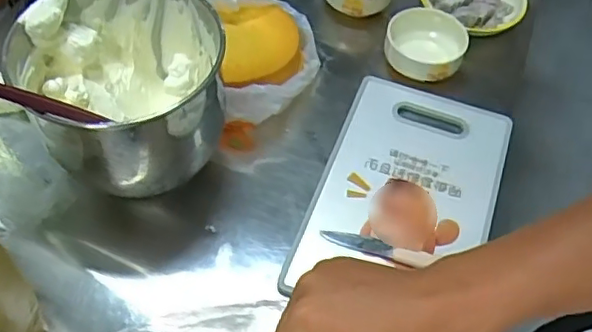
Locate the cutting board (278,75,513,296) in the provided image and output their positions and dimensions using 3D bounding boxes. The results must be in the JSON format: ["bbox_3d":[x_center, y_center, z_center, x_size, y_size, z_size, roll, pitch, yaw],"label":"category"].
[{"bbox_3d":[0.149,0.030,0.785,0.219,0.018,0.338,20,58,8],"label":"cutting board"}]

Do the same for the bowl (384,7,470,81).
[{"bbox_3d":[0.194,-0.184,0.893,0.116,0.052,0.127,1,56,-2],"label":"bowl"}]

